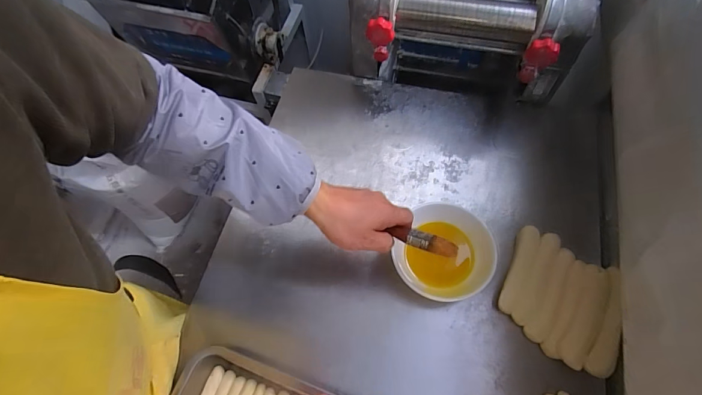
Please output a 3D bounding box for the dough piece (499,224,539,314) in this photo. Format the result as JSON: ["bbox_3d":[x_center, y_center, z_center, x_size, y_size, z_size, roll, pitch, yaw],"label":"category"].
[{"bbox_3d":[0.254,0.107,0.533,0.026,0.019,0.138,23,68,13],"label":"dough piece"}]

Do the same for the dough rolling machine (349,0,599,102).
[{"bbox_3d":[0.210,-0.375,0.644,0.358,0.295,0.332,10,67,8],"label":"dough rolling machine"}]

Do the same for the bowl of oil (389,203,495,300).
[{"bbox_3d":[0.136,0.086,0.528,0.135,0.058,0.139,-1,64,2],"label":"bowl of oil"}]

